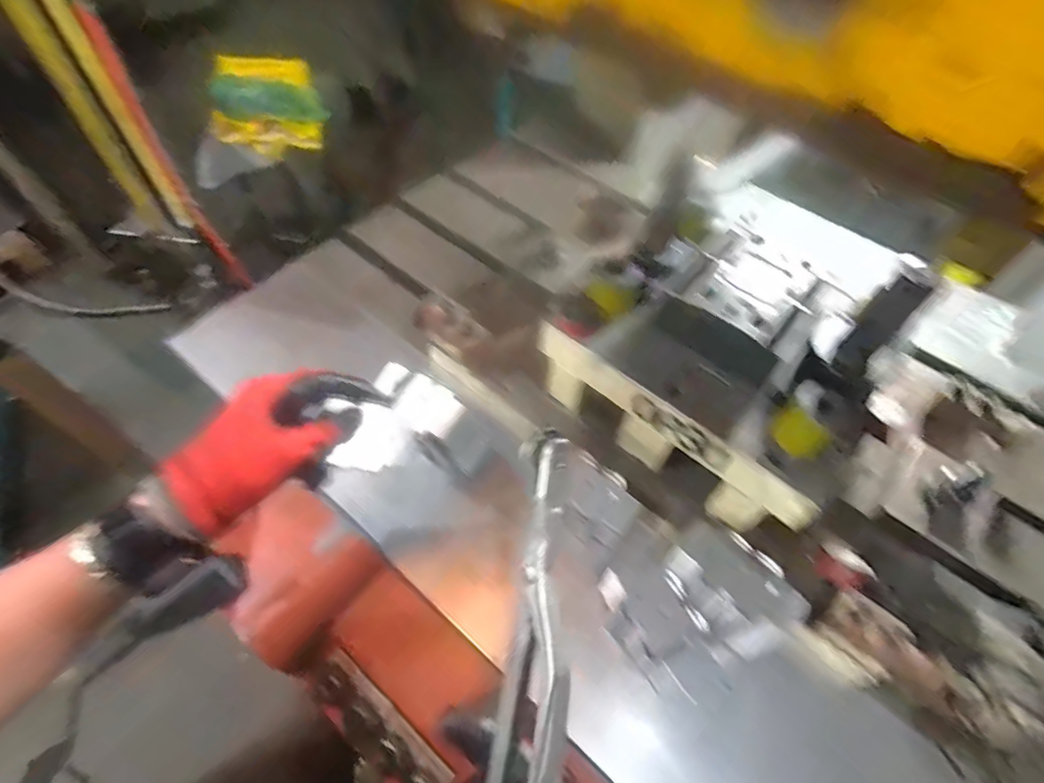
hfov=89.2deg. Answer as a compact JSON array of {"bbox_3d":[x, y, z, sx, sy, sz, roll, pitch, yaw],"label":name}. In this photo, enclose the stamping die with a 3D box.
[{"bbox_3d":[0.195,-0.043,0.521,0.289,0.200,0.222,37,60,19],"label":"stamping die"}]

